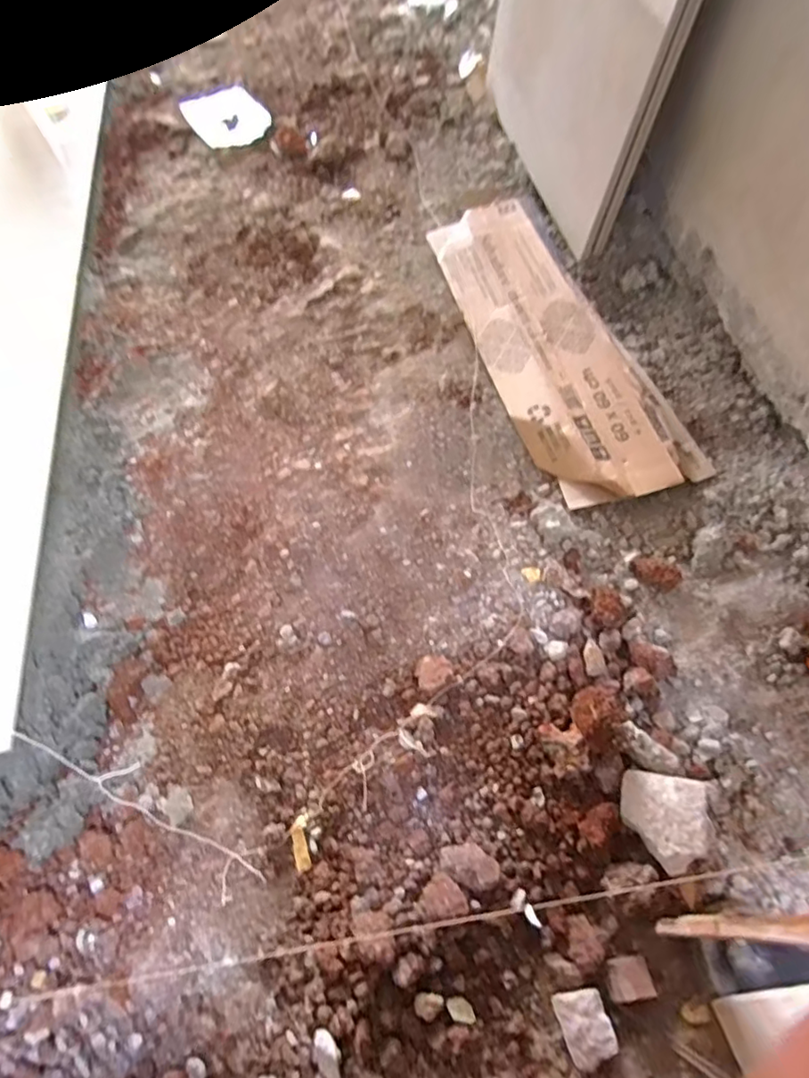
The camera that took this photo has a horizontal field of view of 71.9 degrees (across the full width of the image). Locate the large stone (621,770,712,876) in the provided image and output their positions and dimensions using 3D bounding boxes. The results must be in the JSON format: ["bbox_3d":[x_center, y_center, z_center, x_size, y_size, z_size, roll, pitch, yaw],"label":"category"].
[{"bbox_3d":[0.254,0.274,0.542,0.079,0.046,0.083,13,64,9],"label":"large stone"}]

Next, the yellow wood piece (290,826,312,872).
[{"bbox_3d":[-0.106,0.315,0.568,0.015,0.004,0.042,-19,64,-7],"label":"yellow wood piece"}]

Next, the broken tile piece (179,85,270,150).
[{"bbox_3d":[-0.382,-0.905,1.193,0.146,0.019,0.209,-30,68,-2],"label":"broken tile piece"}]

